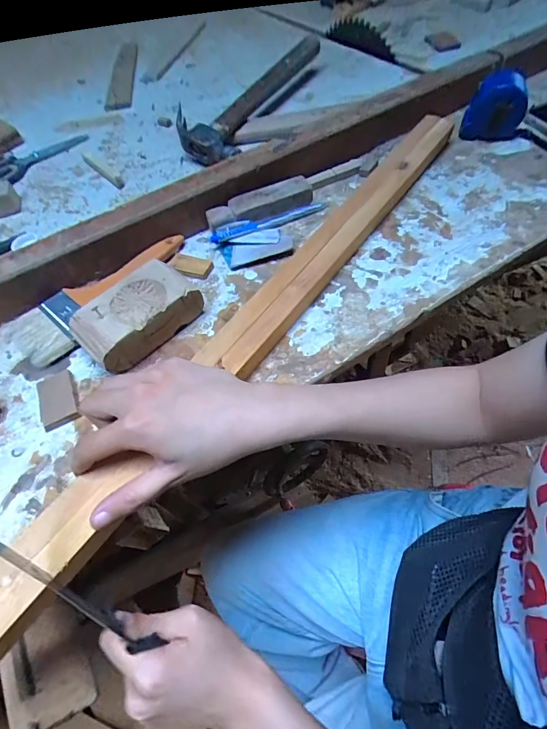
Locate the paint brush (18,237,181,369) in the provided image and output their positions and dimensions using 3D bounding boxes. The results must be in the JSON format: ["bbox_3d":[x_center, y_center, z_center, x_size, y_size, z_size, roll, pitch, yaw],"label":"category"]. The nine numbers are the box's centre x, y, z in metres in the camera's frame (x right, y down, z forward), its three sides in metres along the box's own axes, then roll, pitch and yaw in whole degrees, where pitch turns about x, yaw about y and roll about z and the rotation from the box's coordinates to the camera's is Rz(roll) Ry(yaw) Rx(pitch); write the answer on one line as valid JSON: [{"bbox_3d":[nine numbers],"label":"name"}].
[{"bbox_3d":[-0.162,-0.072,0.384,0.182,0.012,0.068,-41,61,-20],"label":"paint brush"}]

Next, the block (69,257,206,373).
[{"bbox_3d":[-0.121,-0.045,0.344,0.100,0.031,0.061,-41,61,-20],"label":"block"}]

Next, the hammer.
[{"bbox_3d":[-0.030,-0.383,0.554,0.098,0.054,0.290,19,60,18],"label":"hammer"}]

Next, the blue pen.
[{"bbox_3d":[-0.002,-0.154,0.420,0.136,0.011,0.013,-23,56,-10],"label":"blue pen"}]

